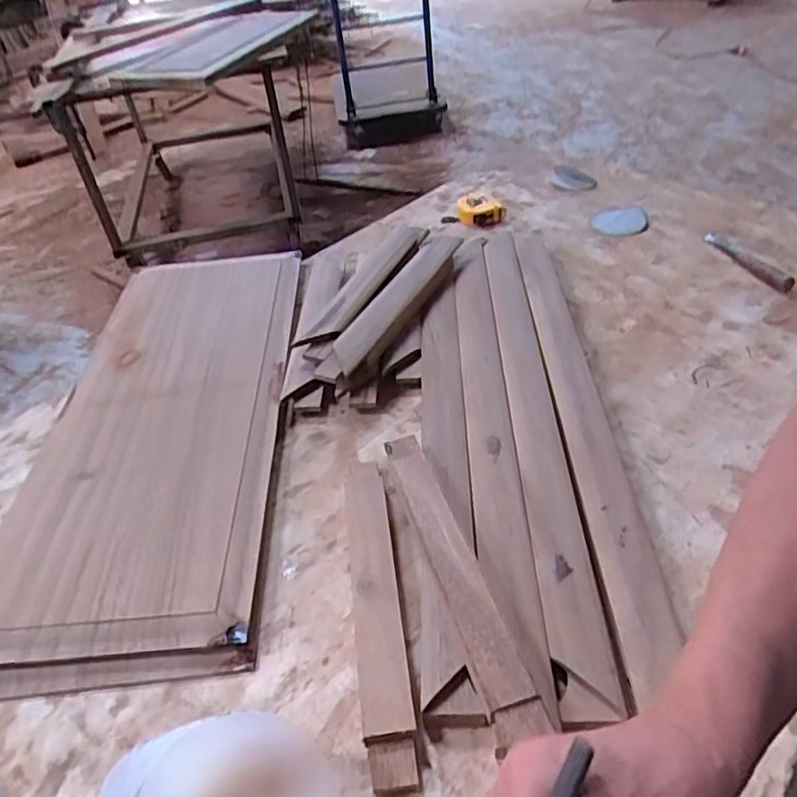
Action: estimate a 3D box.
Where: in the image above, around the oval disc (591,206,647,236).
[{"bbox_3d":[0.364,-0.292,1.065,0.084,0.008,0.091,10,44,18],"label":"oval disc"}]

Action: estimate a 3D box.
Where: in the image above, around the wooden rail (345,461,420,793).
[{"bbox_3d":[-0.021,0.160,0.555,0.039,0.029,0.311,-8,41,-2],"label":"wooden rail"}]

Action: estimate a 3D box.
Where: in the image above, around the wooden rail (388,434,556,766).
[{"bbox_3d":[0.045,0.136,0.536,0.043,0.033,0.293,-13,43,-10],"label":"wooden rail"}]

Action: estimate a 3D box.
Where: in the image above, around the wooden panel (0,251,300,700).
[{"bbox_3d":[-0.276,0.016,0.756,0.272,0.039,0.644,-4,43,0],"label":"wooden panel"}]

